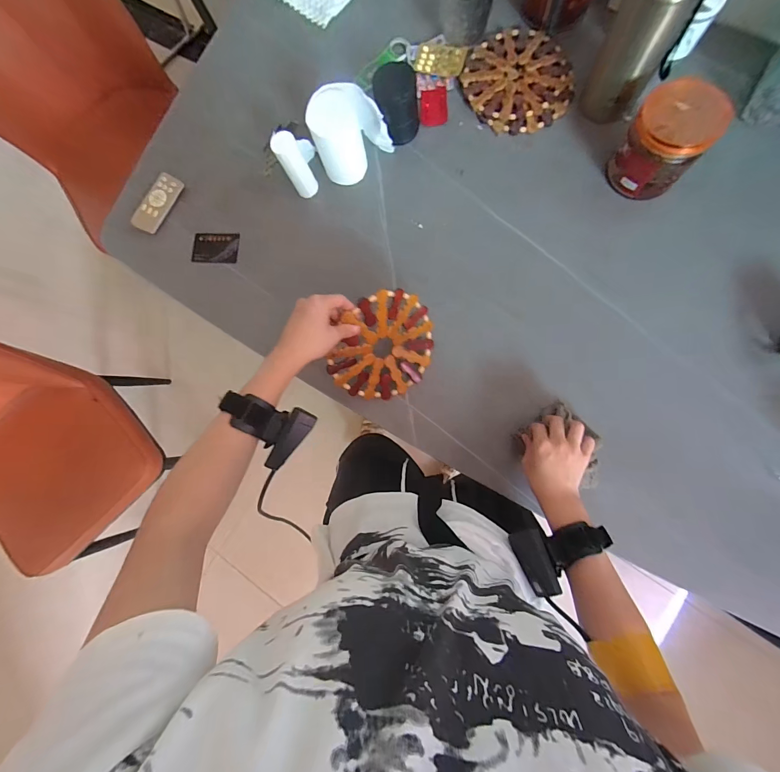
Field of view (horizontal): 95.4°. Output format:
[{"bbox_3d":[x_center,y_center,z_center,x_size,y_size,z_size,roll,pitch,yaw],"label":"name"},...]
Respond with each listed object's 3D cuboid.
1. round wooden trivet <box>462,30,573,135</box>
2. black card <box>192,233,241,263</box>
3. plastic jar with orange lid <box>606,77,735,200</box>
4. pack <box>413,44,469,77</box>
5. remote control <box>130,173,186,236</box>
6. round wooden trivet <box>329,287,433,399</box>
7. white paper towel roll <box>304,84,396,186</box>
[{"bbox_3d":[0.198,-0.478,0.558,0.147,0.017,0.169,-27,81,3],"label":"round wooden trivet"},{"bbox_3d":[-0.295,-0.234,0.603,0.078,0.004,0.050,2,92,1],"label":"black card"},{"bbox_3d":[0.363,-0.323,0.473,0.094,0.093,0.090,-1,83,7],"label":"plastic jar with orange lid"},{"bbox_3d":[0.080,-0.528,0.577,0.080,0.006,0.050,12,85,8],"label":"pack"},{"bbox_3d":[-0.393,-0.310,0.604,0.047,0.016,0.103,25,86,9],"label":"remote control"},{"bbox_3d":[-0.005,-0.052,0.493,0.017,0.147,0.153,47,117,49],"label":"round wooden trivet"},{"bbox_3d":[-0.058,-0.383,0.537,0.110,0.101,0.074,-15,81,5],"label":"white paper towel roll"}]

